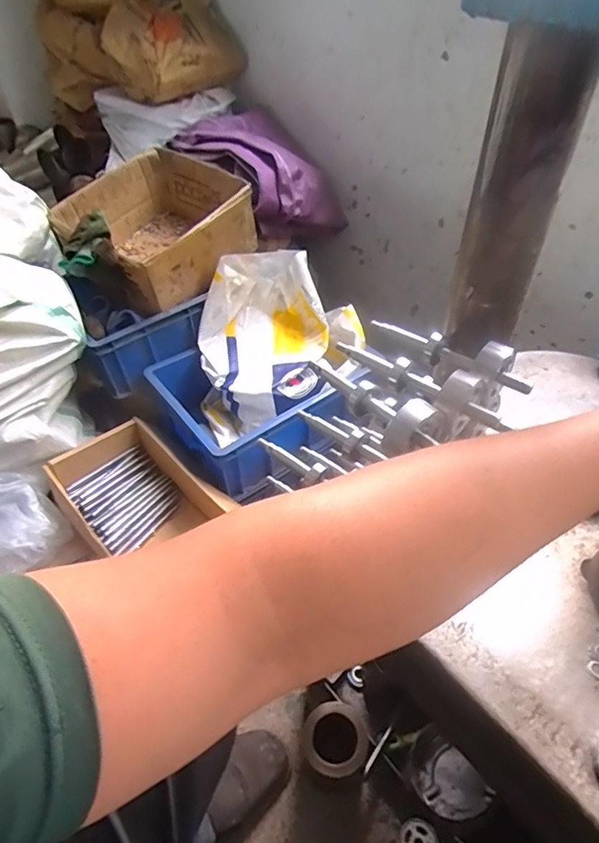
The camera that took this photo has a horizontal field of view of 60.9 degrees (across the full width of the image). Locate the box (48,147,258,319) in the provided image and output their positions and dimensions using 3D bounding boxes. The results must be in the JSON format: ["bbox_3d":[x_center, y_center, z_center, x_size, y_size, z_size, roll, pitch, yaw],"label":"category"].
[{"bbox_3d":[-0.279,-0.399,1.050,0.285,0.168,0.326,29,53,27],"label":"box"}]

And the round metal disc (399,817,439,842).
[{"bbox_3d":[0.167,0.588,0.712,0.050,0.010,0.054,-1,46,1],"label":"round metal disc"}]

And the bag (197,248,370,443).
[{"bbox_3d":[-0.057,-0.164,1.039,0.322,0.247,0.261,-16,47,-14],"label":"bag"}]

